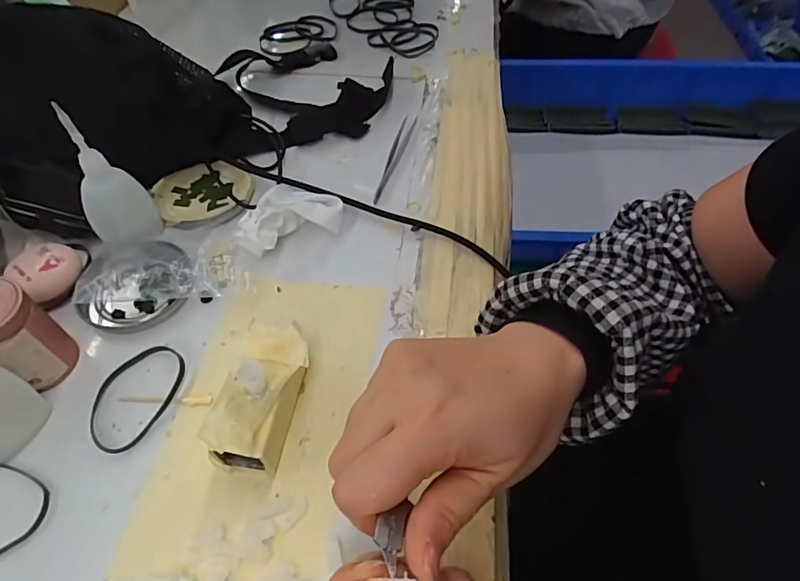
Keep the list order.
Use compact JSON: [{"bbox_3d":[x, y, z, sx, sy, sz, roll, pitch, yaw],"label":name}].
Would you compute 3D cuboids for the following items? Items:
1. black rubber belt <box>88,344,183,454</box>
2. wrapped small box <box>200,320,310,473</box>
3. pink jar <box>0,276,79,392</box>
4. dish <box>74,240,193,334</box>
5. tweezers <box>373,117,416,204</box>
[{"bbox_3d":[-0.167,0.065,0.312,0.049,0.004,0.071,22,55,16],"label":"black rubber belt"},{"bbox_3d":[-0.078,0.061,0.290,0.045,0.042,0.086,8,52,6],"label":"wrapped small box"},{"bbox_3d":[-0.235,0.029,0.300,0.040,0.066,0.045,30,58,21],"label":"pink jar"},{"bbox_3d":[-0.189,-0.009,0.355,0.073,0.020,0.071,0,52,0],"label":"dish"},{"bbox_3d":[-0.005,-0.122,0.449,0.014,0.006,0.120,12,53,9],"label":"tweezers"}]

